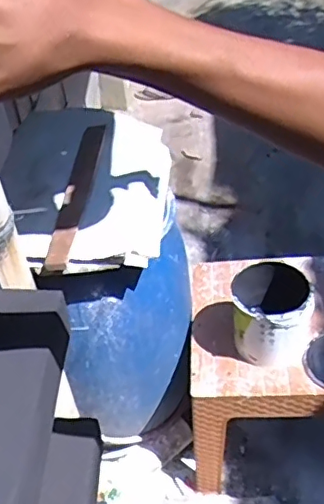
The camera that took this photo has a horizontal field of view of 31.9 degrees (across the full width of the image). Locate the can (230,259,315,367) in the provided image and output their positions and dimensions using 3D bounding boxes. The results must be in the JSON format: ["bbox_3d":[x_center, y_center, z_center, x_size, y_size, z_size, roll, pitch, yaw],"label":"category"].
[{"bbox_3d":[0.265,0.149,1.385,0.183,0.192,0.192,-1,42,1],"label":"can"}]

